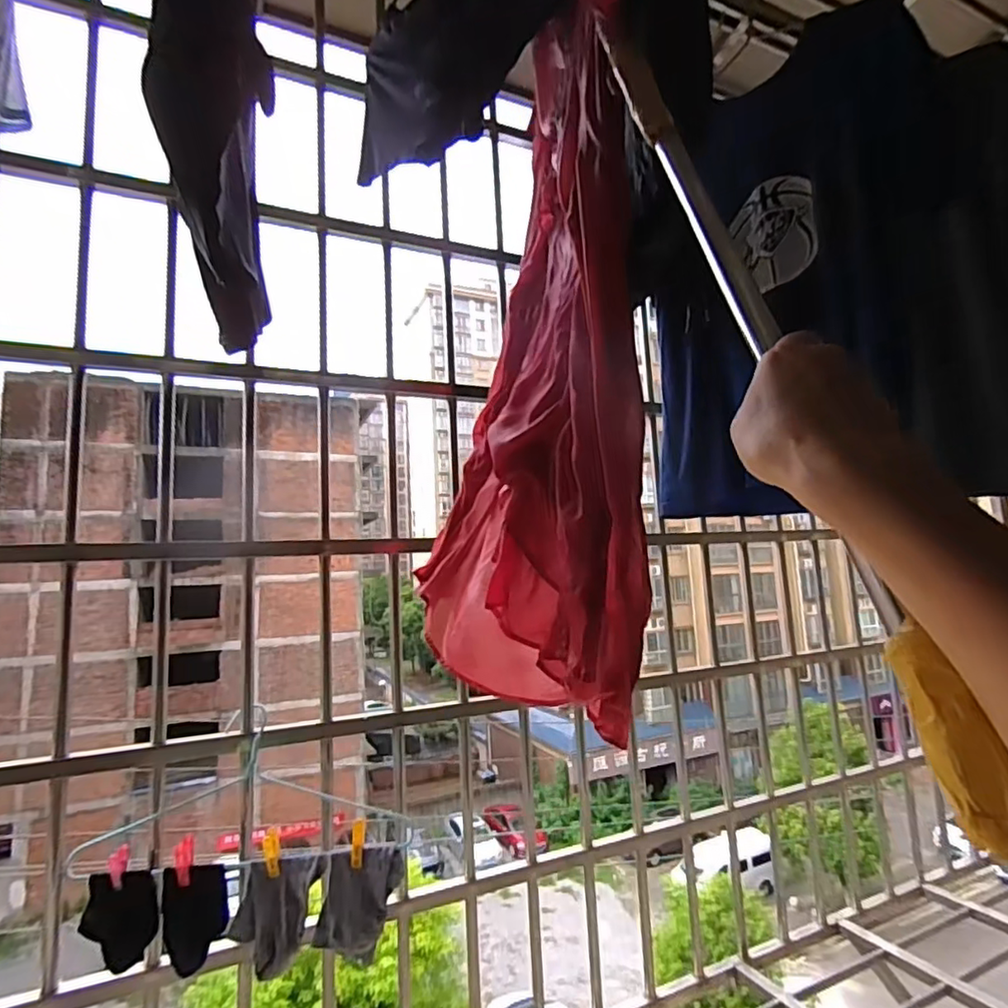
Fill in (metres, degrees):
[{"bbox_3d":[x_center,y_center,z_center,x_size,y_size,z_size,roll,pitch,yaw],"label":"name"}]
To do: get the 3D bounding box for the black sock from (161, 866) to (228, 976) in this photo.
[{"bbox_3d":[-0.394,0.524,0.756,0.073,0.107,0.043,1,-8,-29],"label":"black sock"}]

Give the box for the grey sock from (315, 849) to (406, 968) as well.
[{"bbox_3d":[-0.182,0.506,0.749,0.105,0.118,0.031,-2,-7,-3],"label":"grey sock"}]

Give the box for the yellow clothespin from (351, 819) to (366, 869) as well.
[{"bbox_3d":[-0.188,0.440,0.767,0.014,0.053,0.019,-3,-7,1],"label":"yellow clothespin"}]

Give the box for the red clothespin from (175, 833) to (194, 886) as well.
[{"bbox_3d":[-0.404,0.450,0.748,0.020,0.056,0.025,0,-30,-19],"label":"red clothespin"}]

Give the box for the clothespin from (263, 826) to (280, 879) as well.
[{"bbox_3d":[-0.298,0.446,0.760,0.019,0.056,0.024,1,-8,-30],"label":"clothespin"}]

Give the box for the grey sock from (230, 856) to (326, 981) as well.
[{"bbox_3d":[-0.285,0.515,0.744,0.109,0.124,0.023,-3,-7,3],"label":"grey sock"}]

